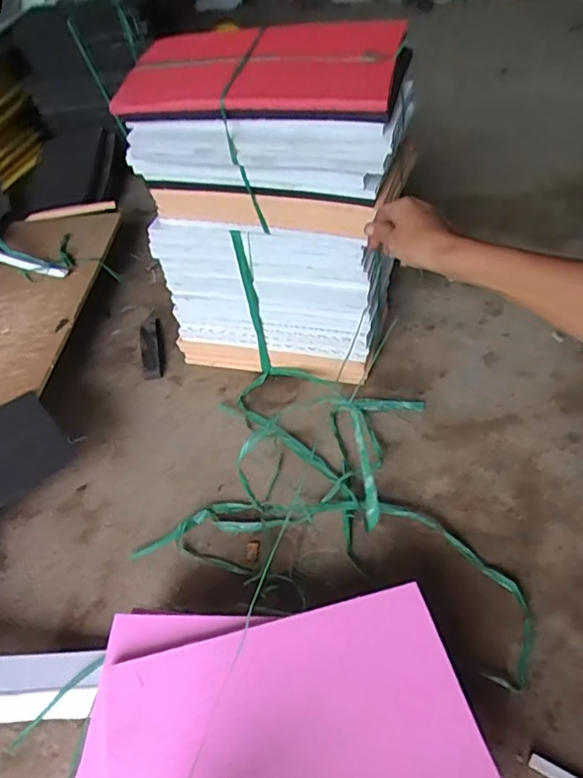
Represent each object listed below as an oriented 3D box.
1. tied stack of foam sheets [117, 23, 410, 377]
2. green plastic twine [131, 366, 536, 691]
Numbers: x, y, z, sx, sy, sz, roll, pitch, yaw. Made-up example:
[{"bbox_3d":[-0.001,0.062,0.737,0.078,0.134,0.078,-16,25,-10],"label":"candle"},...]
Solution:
[{"bbox_3d":[-0.025,-0.195,0.713,0.307,0.404,0.125,11,49,17],"label":"tied stack of foam sheets"},{"bbox_3d":[0.070,0.071,0.638,0.421,0.149,0.320,12,49,18],"label":"green plastic twine"}]

